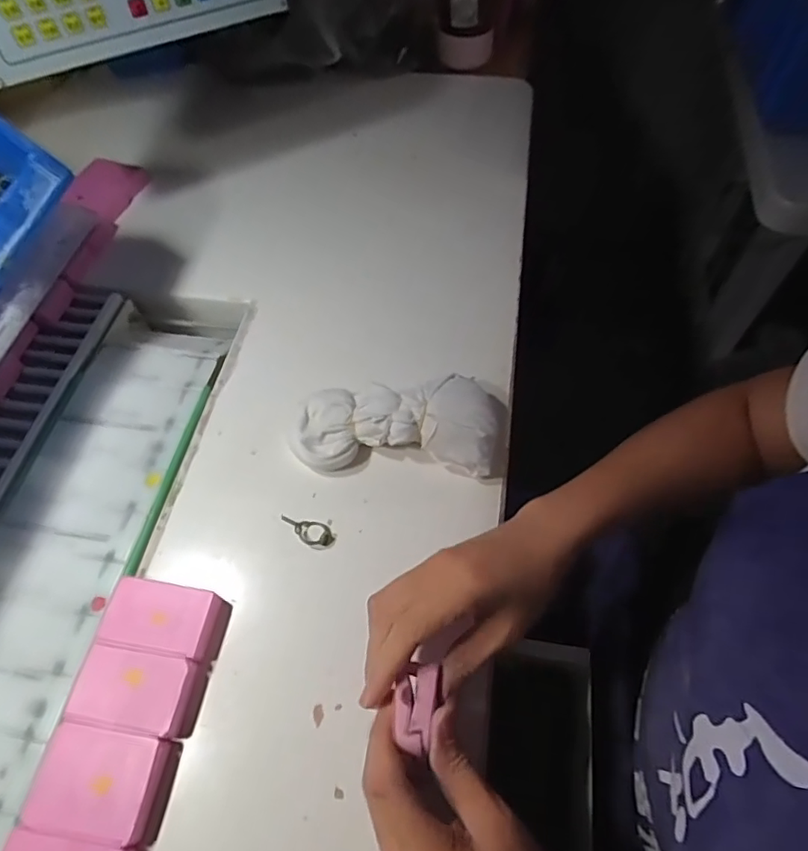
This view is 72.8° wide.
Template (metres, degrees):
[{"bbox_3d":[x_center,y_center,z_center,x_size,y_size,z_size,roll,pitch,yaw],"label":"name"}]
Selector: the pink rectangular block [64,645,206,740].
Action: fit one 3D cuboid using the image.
[{"bbox_3d":[-0.170,0.169,0.351,0.076,0.016,0.045,8,60,6],"label":"pink rectangular block"}]

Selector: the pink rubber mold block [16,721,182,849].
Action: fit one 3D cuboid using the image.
[{"bbox_3d":[-0.180,0.212,0.326,0.078,0.016,0.053,7,60,5],"label":"pink rubber mold block"}]

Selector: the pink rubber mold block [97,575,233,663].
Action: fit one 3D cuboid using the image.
[{"bbox_3d":[-0.162,0.131,0.374,0.077,0.018,0.042,9,60,7],"label":"pink rubber mold block"}]

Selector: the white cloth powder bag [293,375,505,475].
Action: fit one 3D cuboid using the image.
[{"bbox_3d":[0.000,-0.002,0.432,0.165,0.046,0.075,4,60,4],"label":"white cloth powder bag"}]

